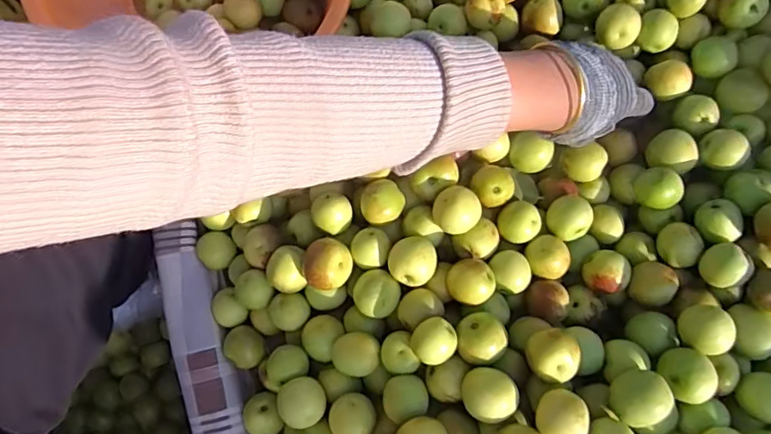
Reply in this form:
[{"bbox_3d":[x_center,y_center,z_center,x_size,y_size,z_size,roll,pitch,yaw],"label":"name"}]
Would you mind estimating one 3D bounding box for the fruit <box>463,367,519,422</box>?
[{"bbox_3d":[0.068,0.117,0.346,0.034,0.026,0.034,-14,75,-3],"label":"fruit"}]

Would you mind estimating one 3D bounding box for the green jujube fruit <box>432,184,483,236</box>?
[{"bbox_3d":[0.052,-0.005,0.380,0.032,0.025,0.032,-17,75,-4],"label":"green jujube fruit"}]

